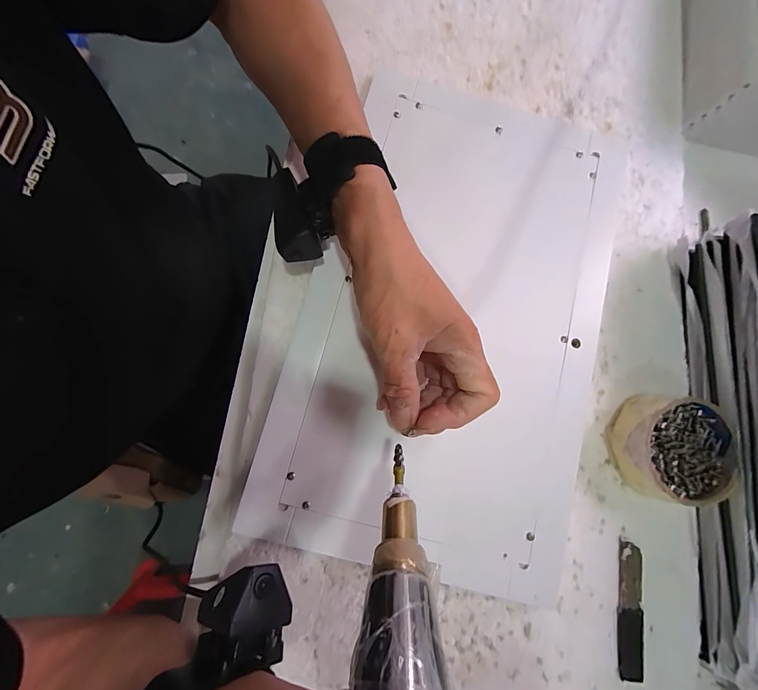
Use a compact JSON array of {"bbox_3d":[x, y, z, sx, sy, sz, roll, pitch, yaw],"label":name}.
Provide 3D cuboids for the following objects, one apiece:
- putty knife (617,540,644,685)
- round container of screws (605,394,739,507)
[{"bbox_3d":[0.203,0.214,0.279,0.020,0.004,0.098,9,81,-4],"label":"putty knife"},{"bbox_3d":[0.241,0.086,0.284,0.085,0.037,0.080,1,81,-5],"label":"round container of screws"}]

